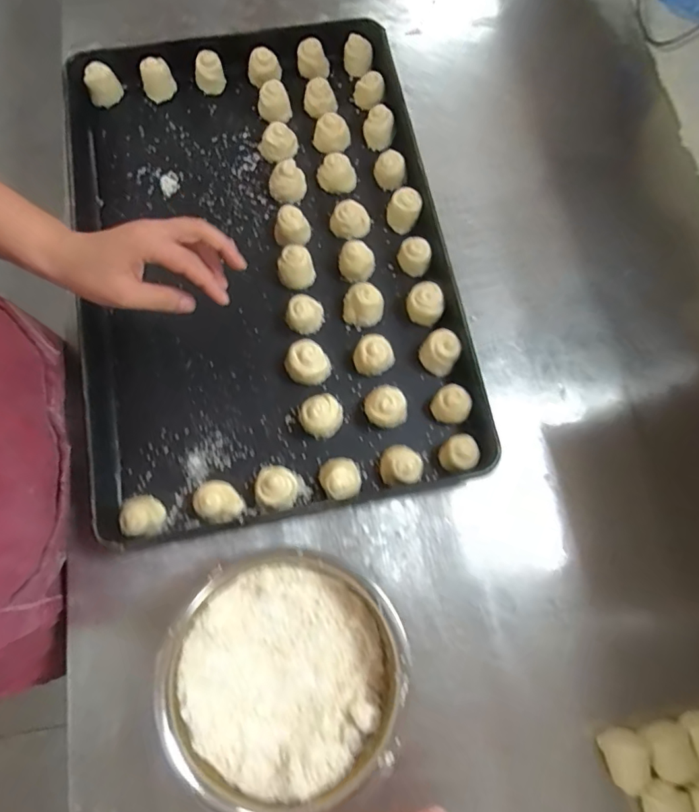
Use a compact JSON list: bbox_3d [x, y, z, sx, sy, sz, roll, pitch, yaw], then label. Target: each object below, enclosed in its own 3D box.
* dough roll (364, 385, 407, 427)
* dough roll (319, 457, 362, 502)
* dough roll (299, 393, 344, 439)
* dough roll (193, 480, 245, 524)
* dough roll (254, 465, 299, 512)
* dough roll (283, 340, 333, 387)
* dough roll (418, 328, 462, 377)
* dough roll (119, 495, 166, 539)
[{"bbox_3d":[0.038,0.002,0.535,0.041,0.038,0.039,0,75,-2],"label":"dough roll"},{"bbox_3d":[-0.010,0.073,0.515,0.042,0.041,0.045,0,75,-2],"label":"dough roll"},{"bbox_3d":[-0.029,0.010,0.533,0.040,0.036,0.043,0,75,-2],"label":"dough roll"},{"bbox_3d":[-0.131,0.098,0.511,0.044,0.032,0.040,0,75,-2],"label":"dough roll"},{"bbox_3d":[-0.073,0.082,0.513,0.041,0.038,0.045,0,75,-2],"label":"dough roll"},{"bbox_3d":[-0.044,-0.045,0.548,0.047,0.030,0.042,18,75,3],"label":"dough roll"},{"bbox_3d":[0.099,-0.059,0.558,0.041,0.040,0.038,0,75,-2],"label":"dough roll"},{"bbox_3d":[-0.203,0.108,0.501,0.035,0.035,0.040,-1,75,-2],"label":"dough roll"}]

